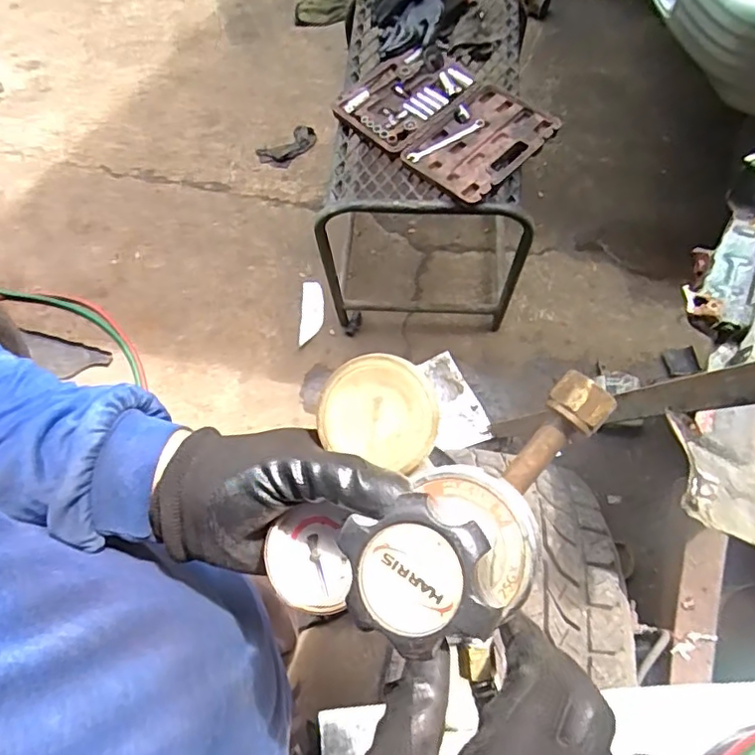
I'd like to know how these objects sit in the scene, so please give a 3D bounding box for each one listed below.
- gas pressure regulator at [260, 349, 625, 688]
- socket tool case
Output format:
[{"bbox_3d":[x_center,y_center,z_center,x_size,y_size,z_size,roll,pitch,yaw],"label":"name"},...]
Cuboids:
[{"bbox_3d":[0.021,0.048,0.267,0.129,0.128,0.142,21,70,9],"label":"gas pressure regulator"},{"bbox_3d":[0.137,-0.554,1.205,0.418,0.036,0.309,39,74,15],"label":"socket tool case"}]

